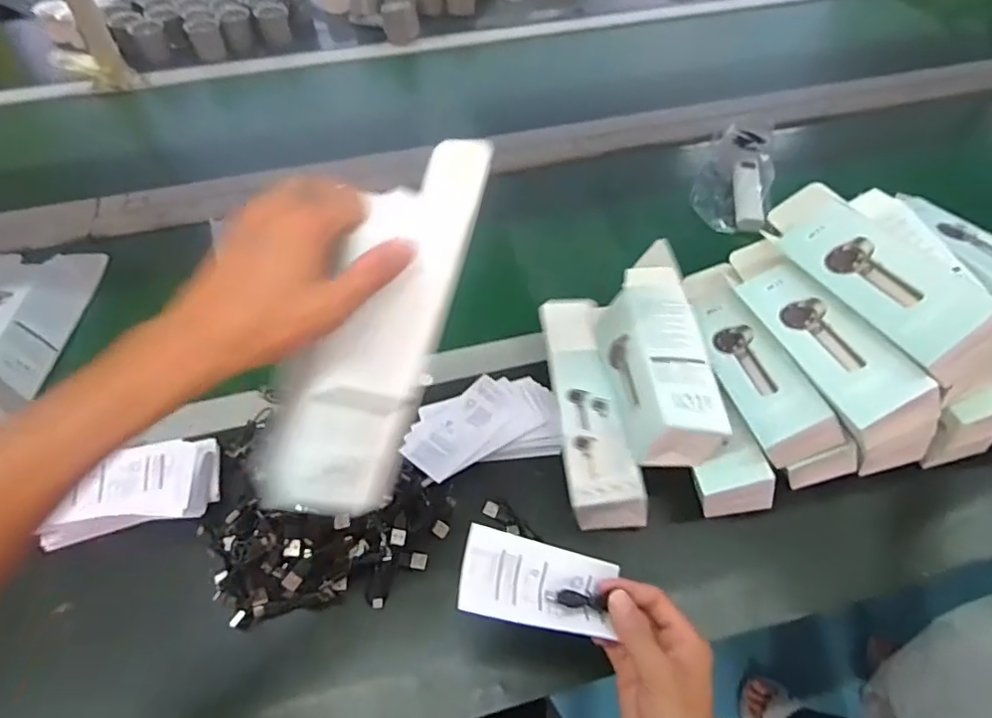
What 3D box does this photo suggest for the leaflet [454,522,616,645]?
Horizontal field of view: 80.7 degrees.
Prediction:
[{"bbox_3d":[0.031,0.152,0.394,0.111,0.005,0.053,20,56,-16],"label":"leaflet"}]

